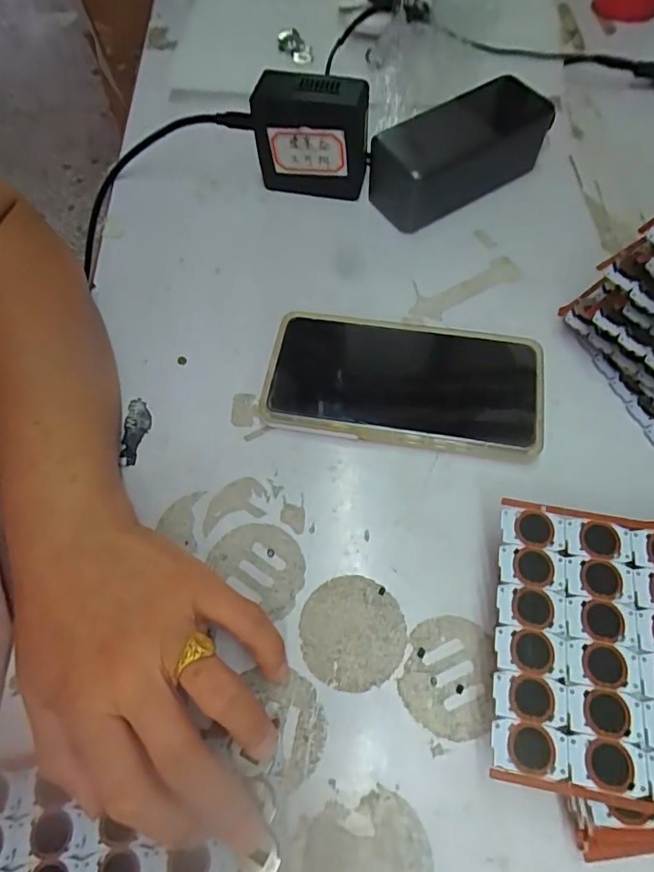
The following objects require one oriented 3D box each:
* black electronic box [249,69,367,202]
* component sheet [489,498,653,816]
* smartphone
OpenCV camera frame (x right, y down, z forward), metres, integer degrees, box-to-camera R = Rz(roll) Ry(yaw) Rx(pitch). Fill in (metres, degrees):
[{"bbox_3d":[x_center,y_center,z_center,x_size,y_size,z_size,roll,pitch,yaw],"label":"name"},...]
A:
[{"bbox_3d":[-0.010,-0.217,0.377,0.080,0.079,0.033,9,64,7],"label":"black electronic box"},{"bbox_3d":[0.152,0.093,0.219,0.156,0.005,0.124,9,64,7],"label":"component sheet"},{"bbox_3d":[0.047,-0.035,0.318,0.164,0.014,0.085,9,64,7],"label":"smartphone"}]

